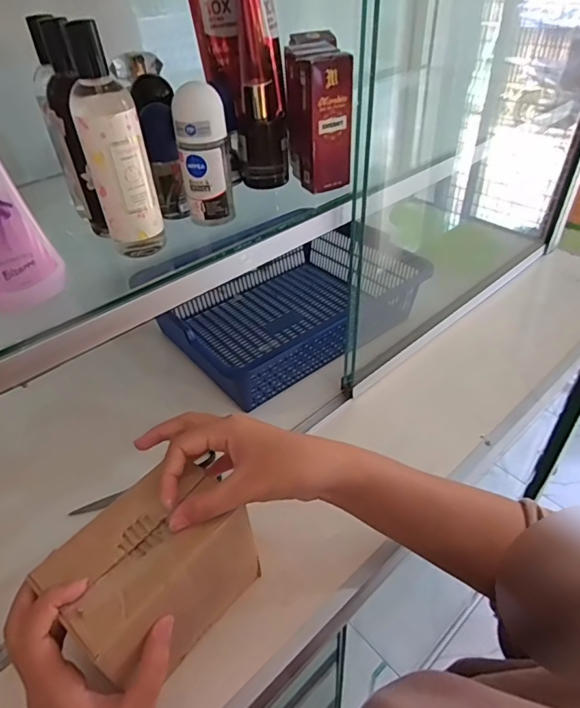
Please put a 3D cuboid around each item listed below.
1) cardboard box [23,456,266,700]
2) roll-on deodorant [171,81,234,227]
[{"bbox_3d":[-0.099,0.171,0.361,0.097,0.108,0.129,27,49,28],"label":"cardboard box"},{"bbox_3d":[-0.069,-0.156,0.379,0.038,0.100,0.032,-9,42,-8],"label":"roll-on deodorant"}]

